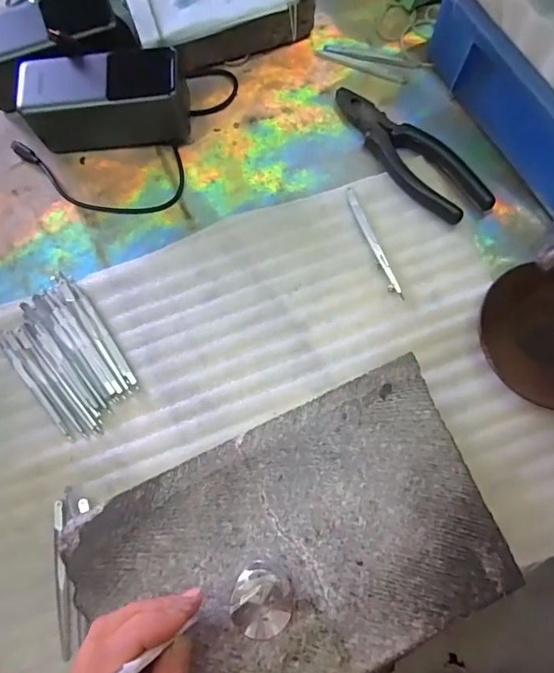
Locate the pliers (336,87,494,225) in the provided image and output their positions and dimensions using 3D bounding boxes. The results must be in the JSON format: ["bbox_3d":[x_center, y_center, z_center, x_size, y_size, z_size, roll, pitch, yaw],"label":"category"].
[{"bbox_3d":[0.113,-0.161,0.386,0.050,0.017,0.161,-37,78,-8],"label":"pliers"}]

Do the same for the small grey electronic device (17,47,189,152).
[{"bbox_3d":[-0.143,-0.202,0.381,0.129,0.053,0.062,-4,75,0],"label":"small grey electronic device"}]

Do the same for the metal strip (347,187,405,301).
[{"bbox_3d":[0.080,-0.079,0.374,0.009,0.005,0.106,-21,76,-5],"label":"metal strip"}]

